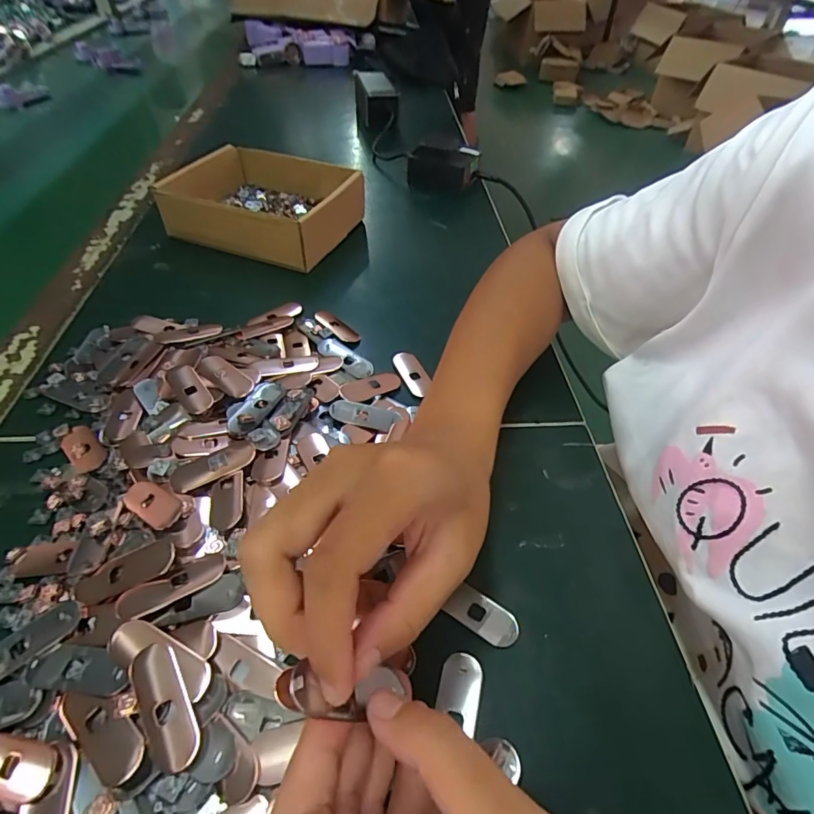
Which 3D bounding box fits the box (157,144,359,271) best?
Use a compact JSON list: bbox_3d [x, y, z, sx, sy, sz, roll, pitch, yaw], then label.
[{"bbox_3d":[-0.143,-0.215,0.500,0.169,0.048,0.151,17,49,14],"label":"box"}]

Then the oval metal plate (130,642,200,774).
[{"bbox_3d":[-0.102,0.124,0.202,0.019,0.005,0.049,-26,53,-23],"label":"oval metal plate"}]

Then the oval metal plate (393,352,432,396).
[{"bbox_3d":[0.005,-0.026,0.362,0.017,0.004,0.042,-19,51,-18],"label":"oval metal plate"}]

